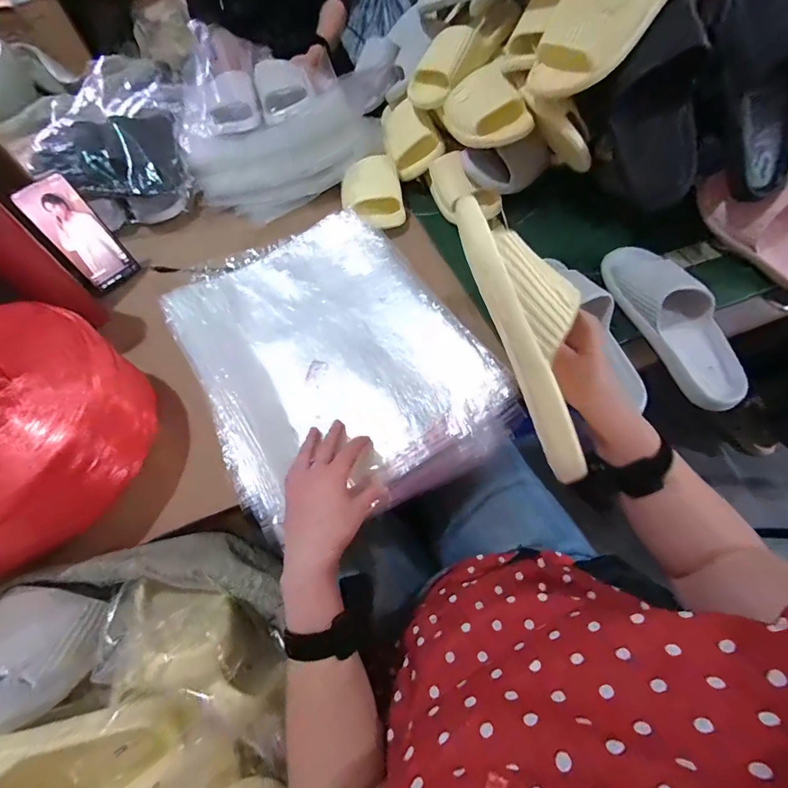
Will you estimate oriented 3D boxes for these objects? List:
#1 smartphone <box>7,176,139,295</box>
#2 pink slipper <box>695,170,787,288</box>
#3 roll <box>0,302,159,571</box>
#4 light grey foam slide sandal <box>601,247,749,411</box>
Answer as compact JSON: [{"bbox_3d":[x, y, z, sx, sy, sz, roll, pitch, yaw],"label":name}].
[{"bbox_3d":[-0.462,-0.235,0.593,0.006,0.153,0.072,28,64,38],"label":"smartphone"},{"bbox_3d":[0.580,-0.251,0.604,0.267,0.098,0.068,33,66,-3],"label":"pink slipper"},{"bbox_3d":[-0.437,0.042,0.458,0.275,0.140,0.213,-42,68,-18],"label":"roll"},{"bbox_3d":[0.396,-0.105,0.561,0.094,0.058,0.262,-18,62,-8],"label":"light grey foam slide sandal"}]

